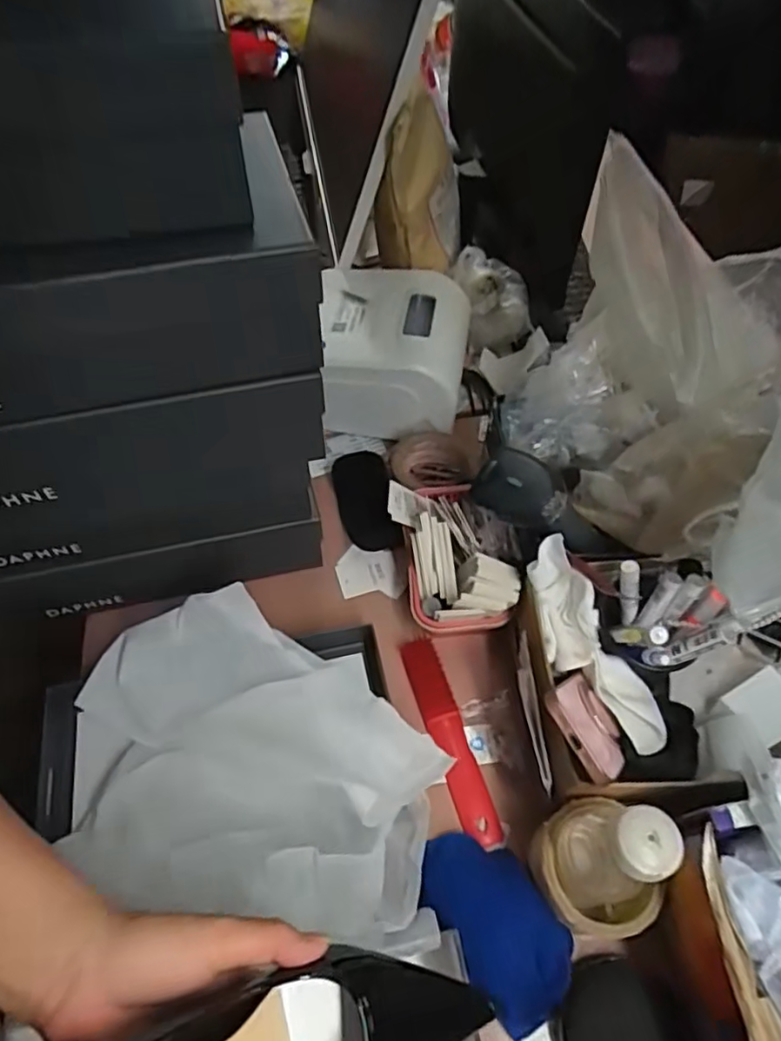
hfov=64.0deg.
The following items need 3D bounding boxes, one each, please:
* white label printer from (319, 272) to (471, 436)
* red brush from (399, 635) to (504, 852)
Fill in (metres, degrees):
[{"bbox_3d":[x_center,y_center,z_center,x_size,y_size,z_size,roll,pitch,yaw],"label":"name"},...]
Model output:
[{"bbox_3d":[0.005,-0.200,0.762,0.163,0.127,0.161,3,56,2],"label":"white label printer"},{"bbox_3d":[0.055,0.203,0.584,0.034,0.018,0.190,-15,57,-10],"label":"red brush"}]

